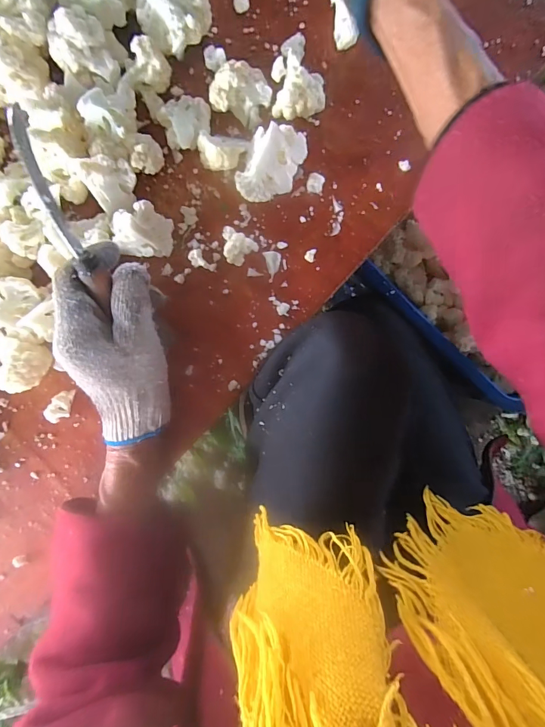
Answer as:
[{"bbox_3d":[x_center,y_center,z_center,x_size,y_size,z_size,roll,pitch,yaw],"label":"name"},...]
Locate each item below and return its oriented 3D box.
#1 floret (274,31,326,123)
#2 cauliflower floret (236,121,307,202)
[{"bbox_3d":[0.023,-0.252,0.339,0.044,0.030,0.076,0,89,2],"label":"floret"},{"bbox_3d":[-0.001,-0.166,0.331,0.043,0.037,0.062,26,90,2],"label":"cauliflower floret"}]

